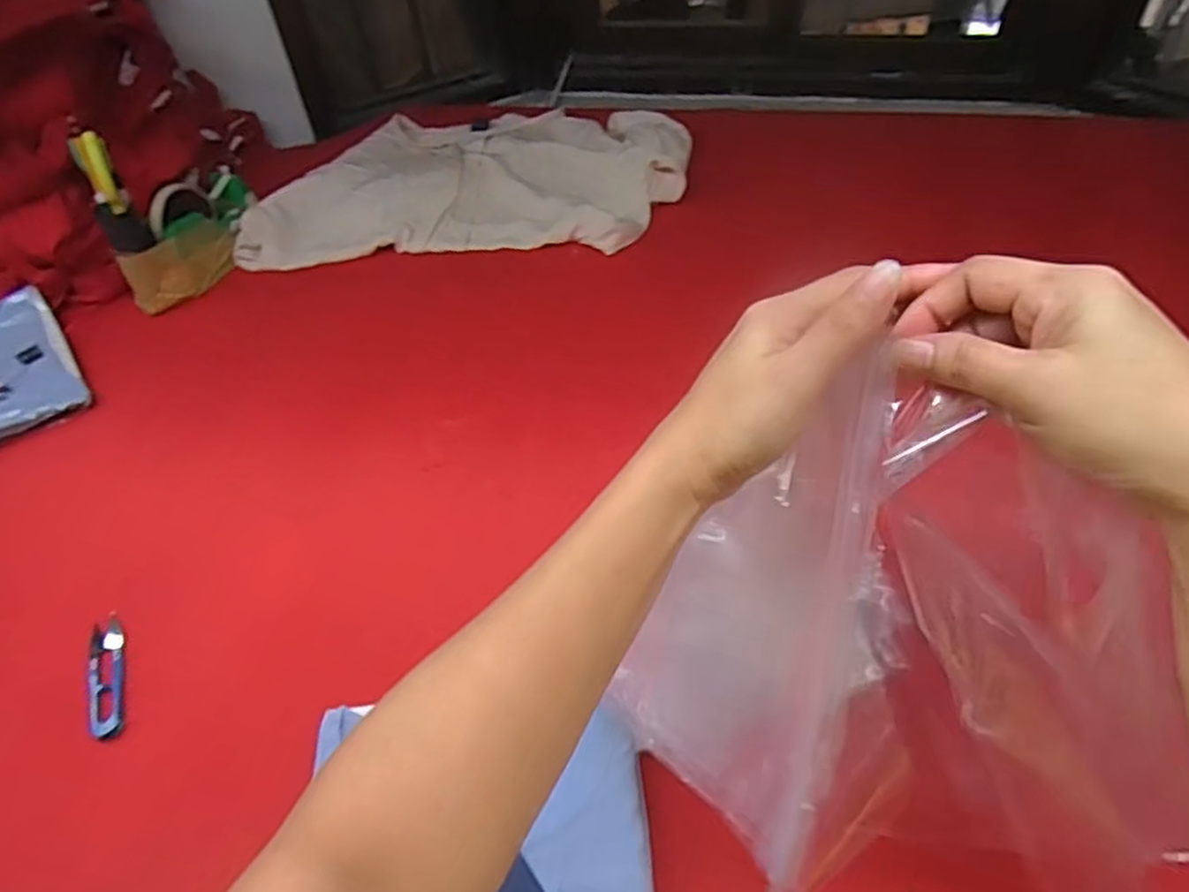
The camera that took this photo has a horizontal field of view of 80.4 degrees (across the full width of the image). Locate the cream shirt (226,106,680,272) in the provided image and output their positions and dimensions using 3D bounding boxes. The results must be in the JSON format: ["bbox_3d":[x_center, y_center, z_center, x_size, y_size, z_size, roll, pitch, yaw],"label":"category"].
[{"bbox_3d":[-0.142,-0.344,0.898,0.503,0.047,0.373,8,48,12],"label":"cream shirt"}]

